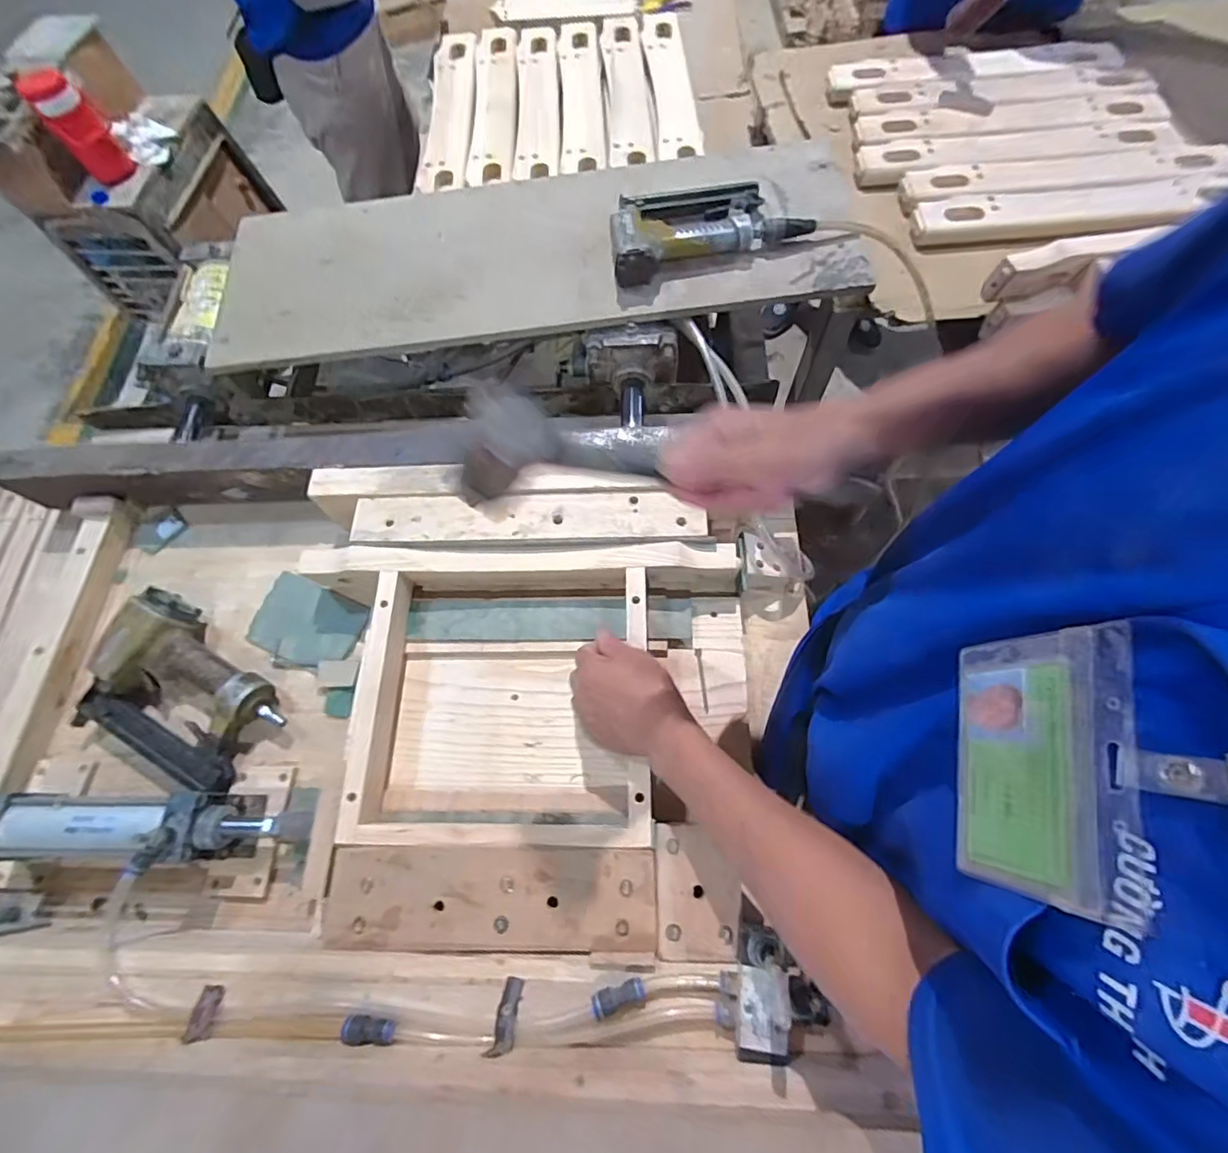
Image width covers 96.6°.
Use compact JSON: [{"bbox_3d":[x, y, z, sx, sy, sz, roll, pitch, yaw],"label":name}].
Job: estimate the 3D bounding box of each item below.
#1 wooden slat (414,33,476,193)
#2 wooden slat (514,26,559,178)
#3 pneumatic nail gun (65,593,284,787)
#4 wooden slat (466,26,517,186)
[{"bbox_3d":[-0.280,-0.799,0.933,0.083,0.020,0.441,-4,67,2],"label":"wooden slat"},{"bbox_3d":[-0.130,-0.802,0.928,0.070,0.037,0.447,-4,67,2],"label":"wooden slat"},{"bbox_3d":[-0.474,0.130,0.596,0.222,0.052,0.155,29,72,14],"label":"pneumatic nail gun"},{"bbox_3d":[-0.205,-0.819,0.928,0.076,0.026,0.423,-3,67,2],"label":"wooden slat"}]

